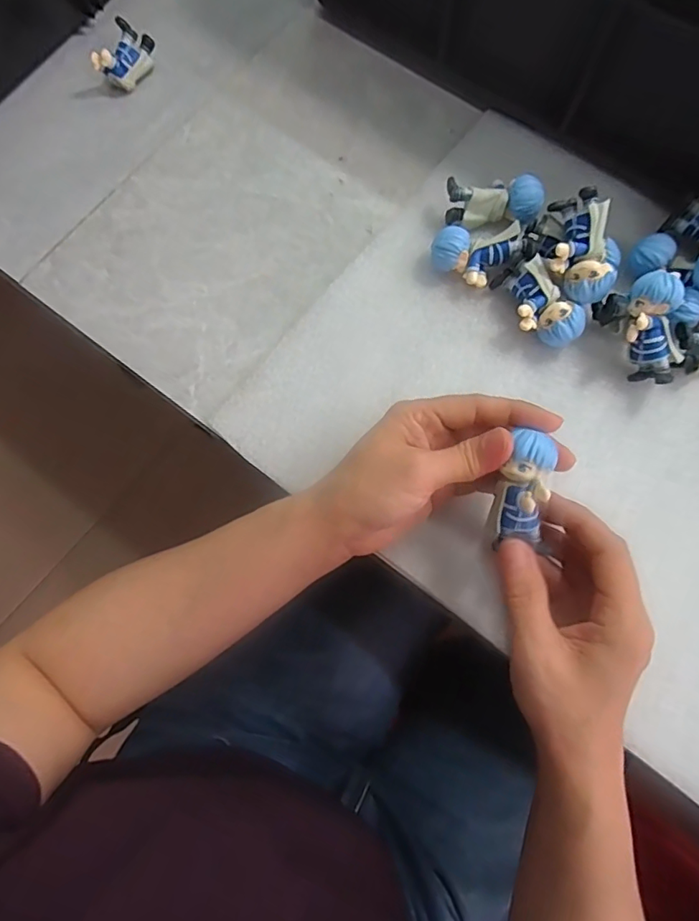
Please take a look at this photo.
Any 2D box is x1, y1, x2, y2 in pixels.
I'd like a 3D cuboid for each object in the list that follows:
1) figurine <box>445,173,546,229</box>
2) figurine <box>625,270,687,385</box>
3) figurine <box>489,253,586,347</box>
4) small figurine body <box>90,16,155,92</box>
[{"bbox_3d":[0.096,-0.173,0.346,0.060,0.027,0.032,-6,75,-1],"label":"figurine"},{"bbox_3d":[0.180,-0.077,0.306,0.030,0.024,0.063,-14,115,-3],"label":"figurine"},{"bbox_3d":[0.116,-0.096,0.327,0.030,0.031,0.062,-39,78,-9],"label":"figurine"},{"bbox_3d":[-0.161,-0.293,0.379,0.023,0.029,0.047,17,76,5],"label":"small figurine body"}]

